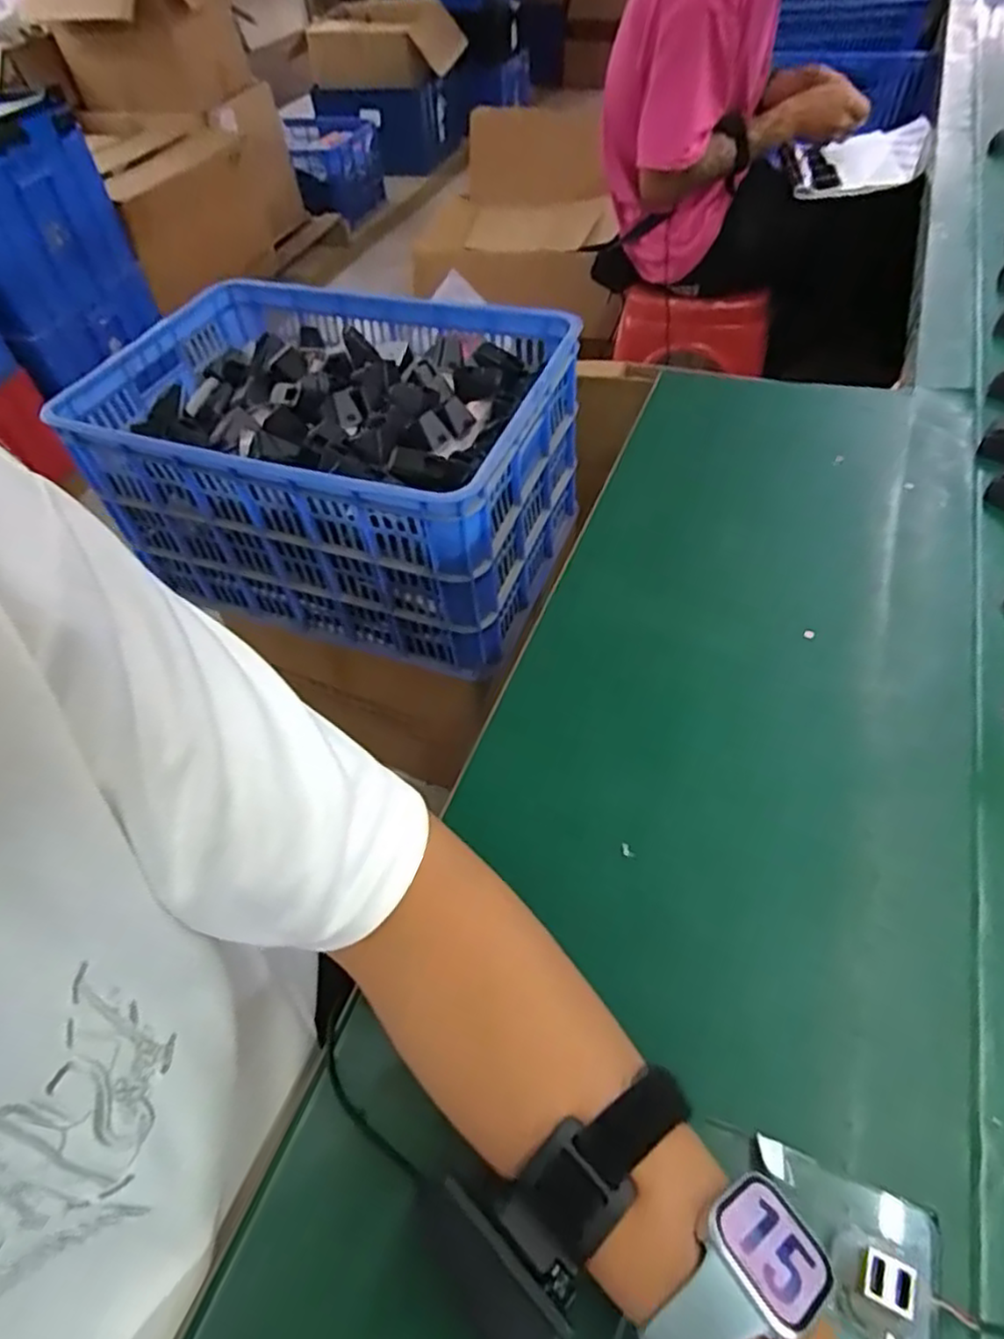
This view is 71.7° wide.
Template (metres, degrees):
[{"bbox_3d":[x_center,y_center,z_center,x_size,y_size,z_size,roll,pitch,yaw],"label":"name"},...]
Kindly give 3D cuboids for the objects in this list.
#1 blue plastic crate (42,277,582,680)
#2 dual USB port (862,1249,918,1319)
[{"bbox_3d":[-0.220,-0.296,0.987,0.593,0.293,0.406,17,55,19],"label":"blue plastic crate"},{"bbox_3d":[0.148,0.238,0.270,0.017,0.021,0.016,17,55,19],"label":"dual USB port"}]

